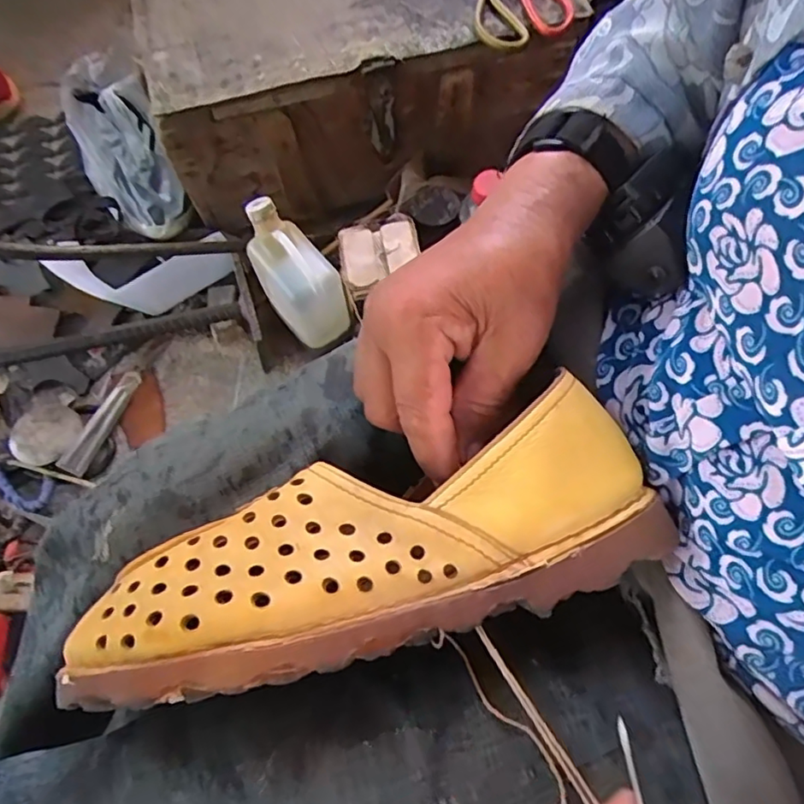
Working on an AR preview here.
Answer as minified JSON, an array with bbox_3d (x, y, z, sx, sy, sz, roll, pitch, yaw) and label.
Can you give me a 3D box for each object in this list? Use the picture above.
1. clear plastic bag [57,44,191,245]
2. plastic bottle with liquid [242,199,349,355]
[{"bbox_3d":[-0.379,-0.342,0.826,0.120,0.157,0.223,-29,68,-10],"label":"clear plastic bag"},{"bbox_3d":[-0.123,-0.147,0.691,0.074,0.139,0.124,-34,69,-12],"label":"plastic bottle with liquid"}]

